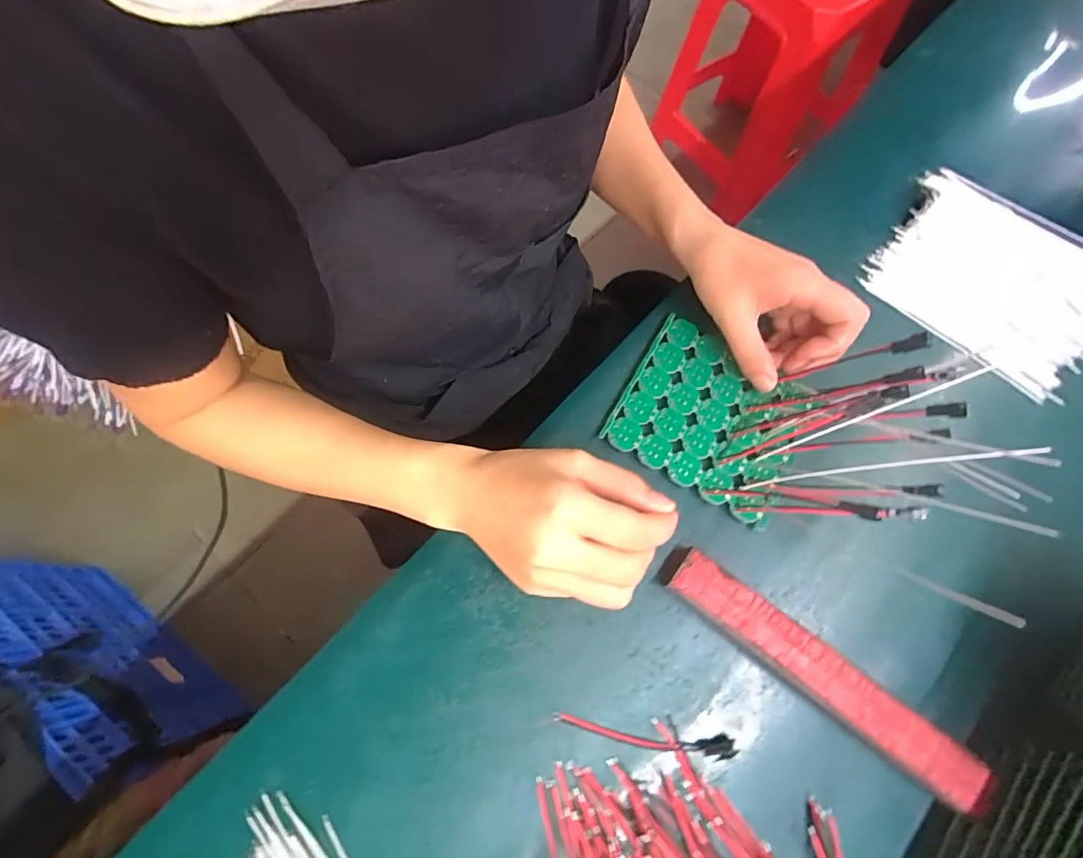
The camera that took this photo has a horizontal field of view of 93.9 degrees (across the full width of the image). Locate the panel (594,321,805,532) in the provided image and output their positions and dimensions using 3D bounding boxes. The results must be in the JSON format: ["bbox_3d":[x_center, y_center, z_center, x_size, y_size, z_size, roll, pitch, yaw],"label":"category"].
[{"bbox_3d":[0.114,-0.010,0.340,0.115,0.011,0.103,30,75,8],"label":"panel"}]

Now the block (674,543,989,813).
[{"bbox_3d":[0.158,0.141,0.295,0.189,0.023,0.029,36,74,10],"label":"block"}]

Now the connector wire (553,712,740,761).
[{"bbox_3d":[0.058,0.174,0.286,0.101,0.008,0.012,7,71,1],"label":"connector wire"}]

